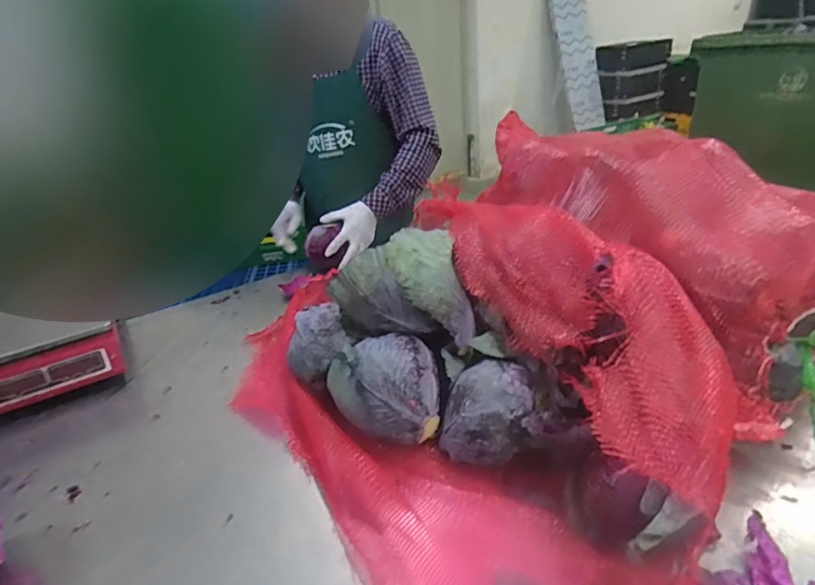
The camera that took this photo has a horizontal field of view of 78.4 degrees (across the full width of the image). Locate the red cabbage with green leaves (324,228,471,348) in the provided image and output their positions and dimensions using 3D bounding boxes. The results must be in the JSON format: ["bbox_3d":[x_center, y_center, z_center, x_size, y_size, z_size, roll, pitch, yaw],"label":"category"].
[{"bbox_3d":[-0.014,-0.003,0.746,0.193,0.124,0.153,-9,29,-8],"label":"red cabbage with green leaves"}]

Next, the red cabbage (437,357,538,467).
[{"bbox_3d":[0.108,0.162,0.670,0.108,0.105,0.100,11,33,27],"label":"red cabbage"}]

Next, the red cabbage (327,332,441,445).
[{"bbox_3d":[-0.034,0.139,0.717,0.156,0.149,0.115,-2,-10,-8],"label":"red cabbage"}]

